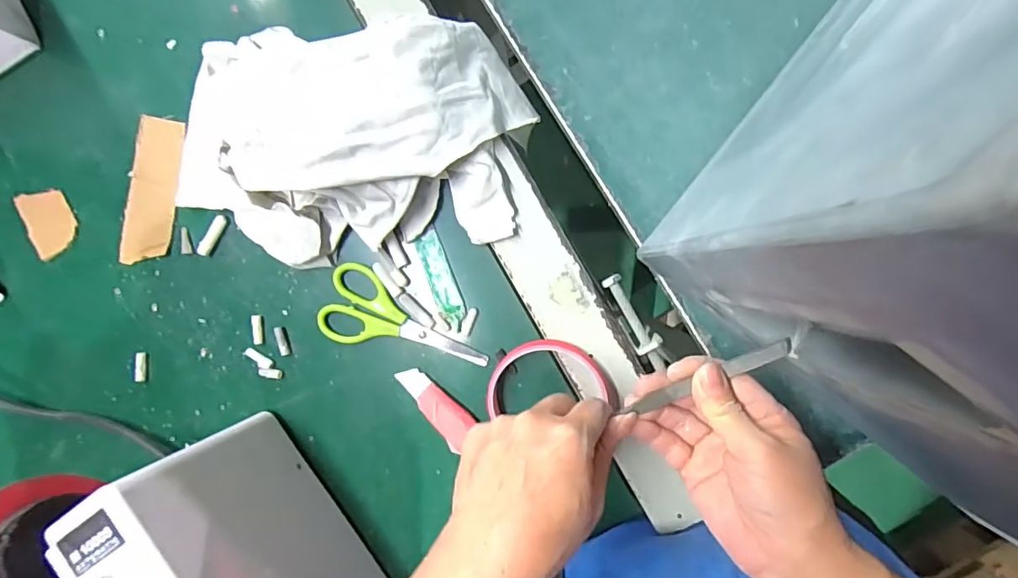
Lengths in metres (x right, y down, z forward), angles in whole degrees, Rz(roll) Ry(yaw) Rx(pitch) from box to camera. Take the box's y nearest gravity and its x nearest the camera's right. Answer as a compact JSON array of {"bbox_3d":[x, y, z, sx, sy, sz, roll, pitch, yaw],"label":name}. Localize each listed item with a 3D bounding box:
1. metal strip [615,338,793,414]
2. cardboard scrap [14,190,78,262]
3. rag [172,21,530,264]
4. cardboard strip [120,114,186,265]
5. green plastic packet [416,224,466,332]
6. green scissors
[{"bbox_3d":[0.111,0.049,0.287,0.097,0.005,0.009,-21,90,-3],"label":"metal strip"},{"bbox_3d":[-0.370,-0.051,0.417,0.040,0.004,0.053,-12,91,6],"label":"cardboard scrap"},{"bbox_3d":[-0.119,-0.100,0.362,0.260,0.070,0.157,-7,91,5],"label":"rag"},{"bbox_3d":[-0.278,-0.075,0.407,0.045,0.012,0.114,16,93,5],"label":"cardboard strip"},{"bbox_3d":[-0.051,-0.008,0.388,0.019,0.004,0.074,-21,90,6],"label":"green plastic packet"},{"bbox_3d":[-0.078,0.029,0.391,0.129,0.007,0.058,22,94,4],"label":"green scissors"}]

